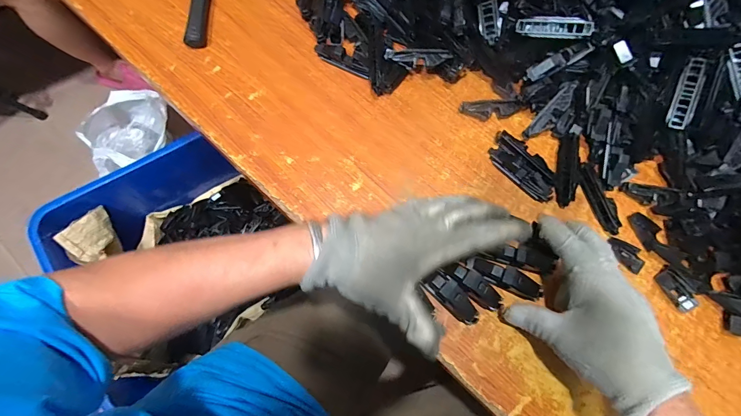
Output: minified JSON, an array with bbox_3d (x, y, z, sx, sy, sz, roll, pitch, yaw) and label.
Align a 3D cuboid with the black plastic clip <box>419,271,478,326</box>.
[{"bbox_3d":[0.080,0.087,0.339,0.022,0.018,0.056,-44,93,-12],"label":"black plastic clip"}]

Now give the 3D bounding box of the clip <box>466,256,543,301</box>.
[{"bbox_3d":[0.133,0.068,0.347,0.076,0.017,0.021,23,73,4],"label":"clip"}]

